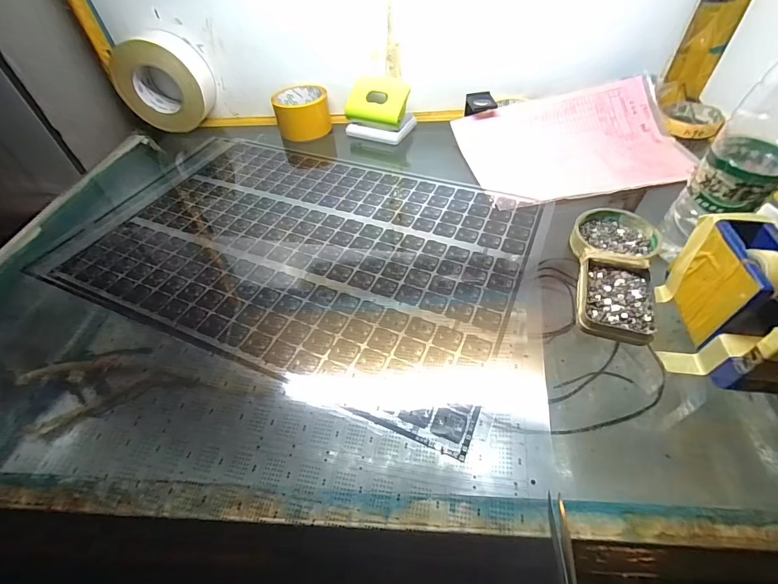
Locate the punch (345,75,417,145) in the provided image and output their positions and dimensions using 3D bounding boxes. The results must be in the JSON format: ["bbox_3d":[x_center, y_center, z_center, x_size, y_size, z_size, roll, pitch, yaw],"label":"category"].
[{"bbox_3d":[-0.015,-0.297,0.600,0.103,0.070,0.077,23,54,22],"label":"punch"}]

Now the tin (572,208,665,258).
[{"bbox_3d":[0.243,-0.057,0.399,0.082,0.022,0.080,-2,49,2],"label":"tin"}]

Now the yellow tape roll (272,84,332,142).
[{"bbox_3d":[-0.150,-0.313,0.639,0.092,0.056,0.088,-11,49,-6],"label":"yellow tape roll"}]

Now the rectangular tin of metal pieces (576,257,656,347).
[{"bbox_3d":[0.215,0.006,0.350,0.063,0.017,0.094,15,51,16],"label":"rectangular tin of metal pieces"}]

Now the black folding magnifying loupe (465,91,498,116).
[{"bbox_3d":[0.144,-0.295,0.582,0.037,0.030,0.037,-15,49,-9],"label":"black folding magnifying loupe"}]

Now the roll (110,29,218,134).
[{"bbox_3d":[-0.376,-0.342,0.620,0.146,0.137,0.060,-3,49,2],"label":"roll"}]

